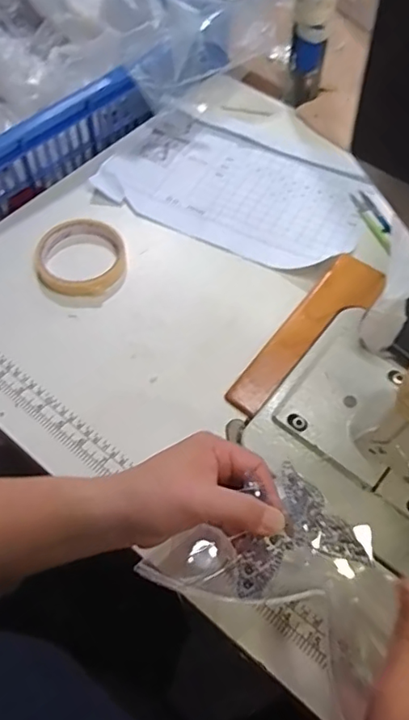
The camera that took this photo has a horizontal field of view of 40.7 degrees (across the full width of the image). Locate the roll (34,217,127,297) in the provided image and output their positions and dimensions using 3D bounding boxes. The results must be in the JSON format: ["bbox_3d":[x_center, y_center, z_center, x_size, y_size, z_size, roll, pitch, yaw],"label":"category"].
[{"bbox_3d":[-0.125,-0.105,0.566,0.088,0.018,0.092,0,58,0],"label":"roll"}]

